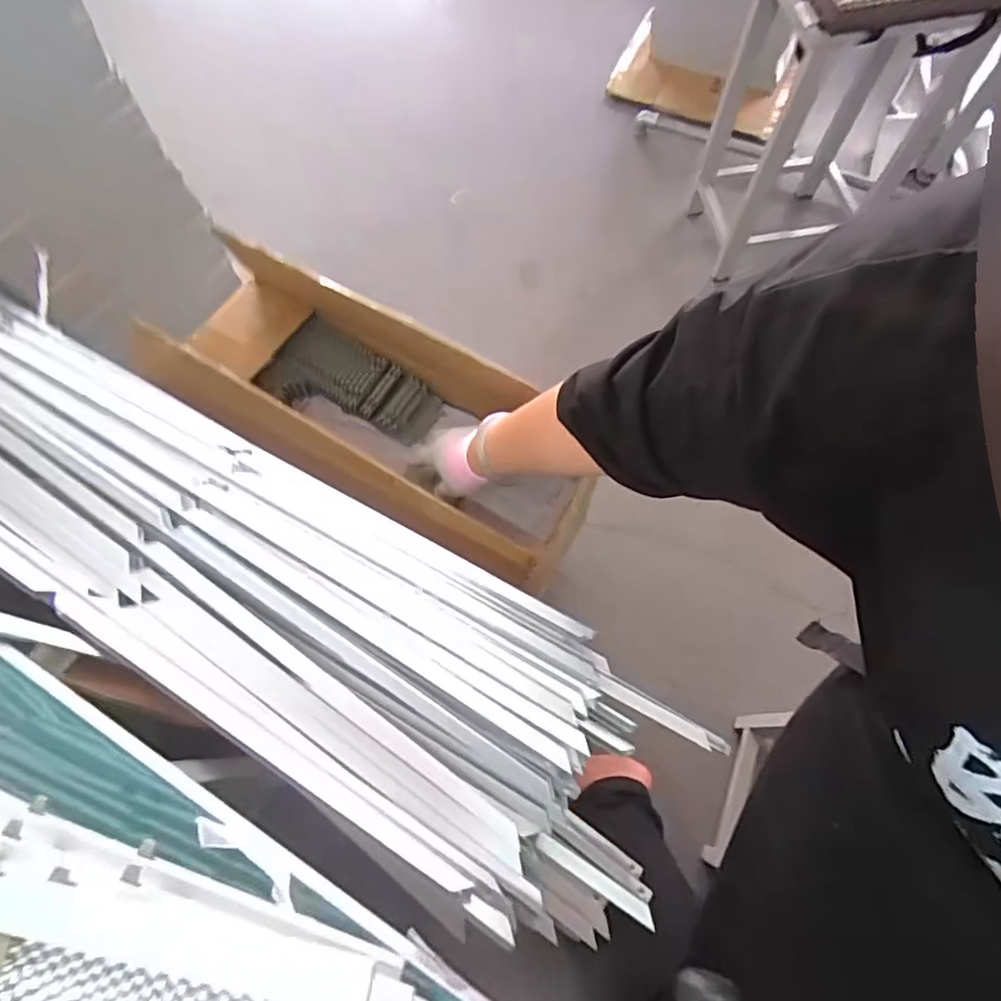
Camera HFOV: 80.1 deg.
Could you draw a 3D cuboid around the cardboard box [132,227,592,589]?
[{"bbox_3d":[-0.171,-0.114,0.752,0.547,0.217,0.225,28,73,11],"label":"cardboard box"}]

